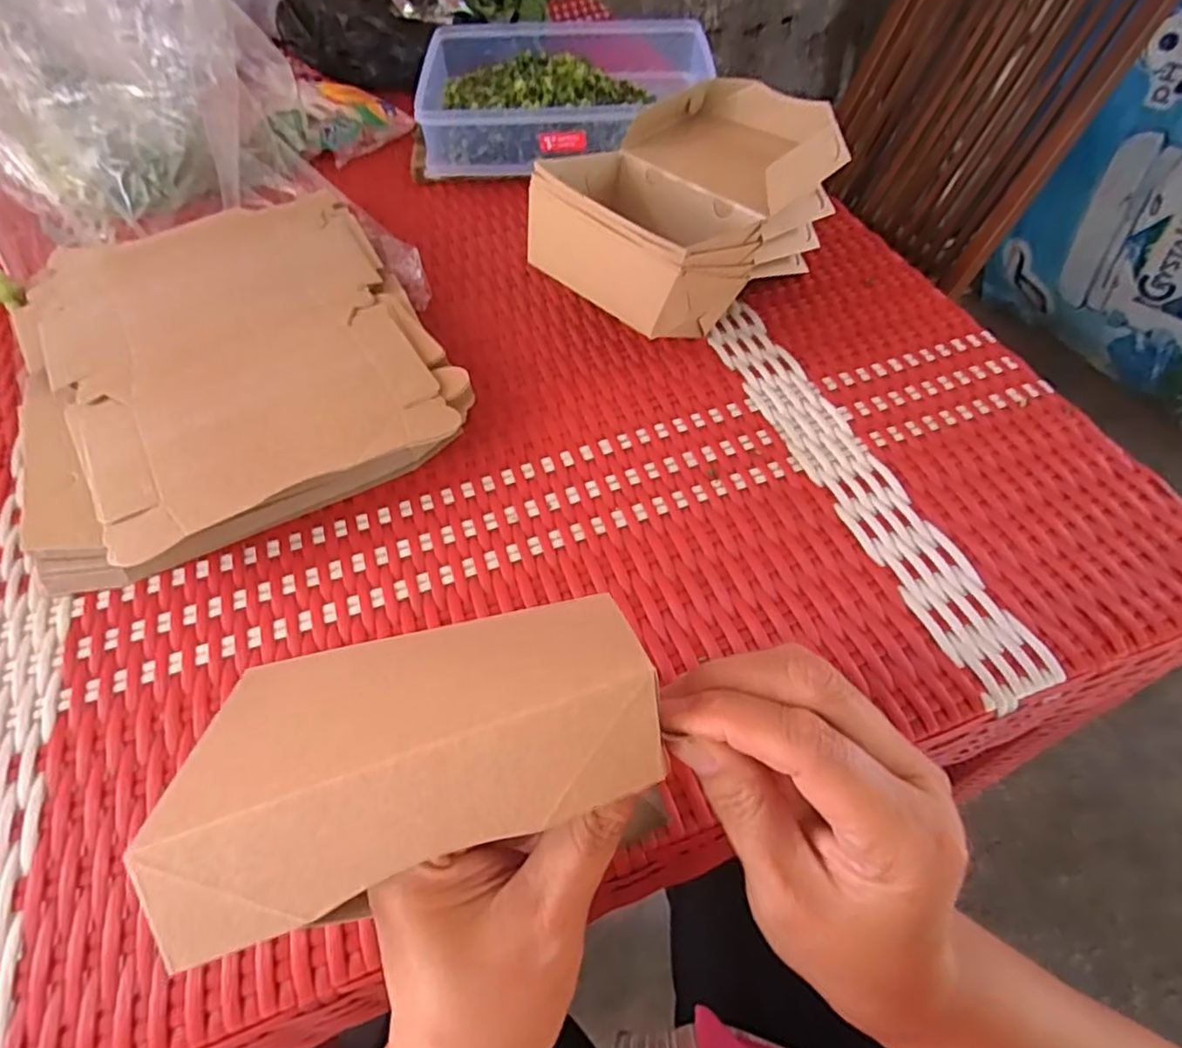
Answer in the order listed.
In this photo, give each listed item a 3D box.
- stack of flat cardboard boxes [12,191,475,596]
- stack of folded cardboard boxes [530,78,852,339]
[{"bbox_3d":[-0.253,-0.120,0.460,0.259,0.037,0.345,-24,56,-16],"label":"stack of flat cardboard boxes"},{"bbox_3d":[0.065,-0.224,0.487,0.203,0.103,0.152,-38,61,-24],"label":"stack of folded cardboard boxes"}]

